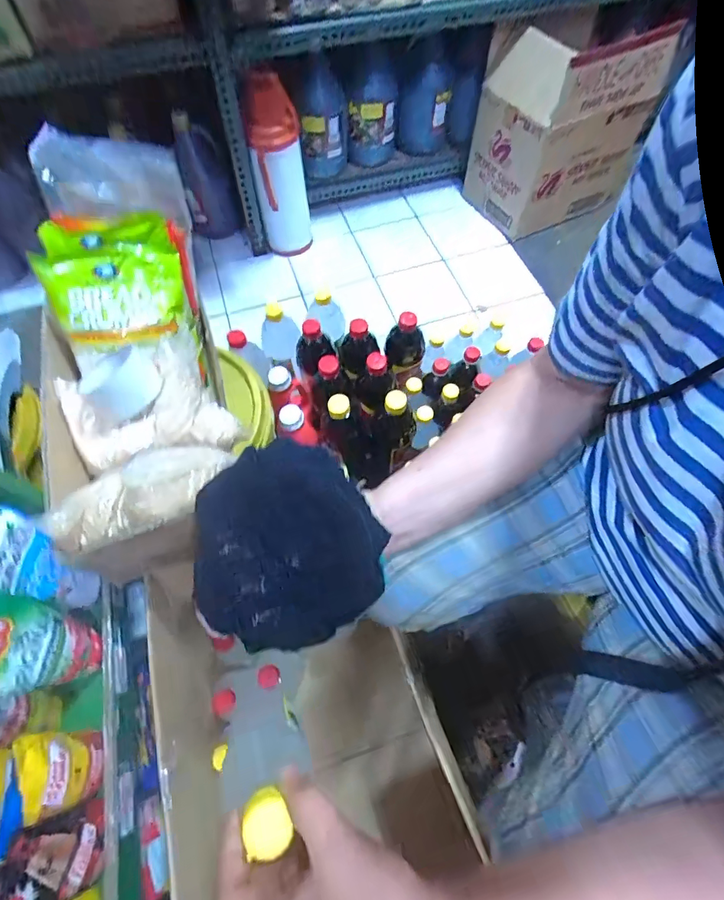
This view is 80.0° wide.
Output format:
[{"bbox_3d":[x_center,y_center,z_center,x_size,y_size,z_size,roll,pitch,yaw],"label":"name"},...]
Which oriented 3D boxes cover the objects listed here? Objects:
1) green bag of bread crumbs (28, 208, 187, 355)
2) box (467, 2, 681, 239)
[{"bbox_3d":[-0.300,-0.199,0.517,0.159,0.145,0.031,-3,18,-7],"label":"green bag of bread crumbs"},{"bbox_3d":[0.499,-0.839,1.106,0.355,0.377,0.277,-26,66,-14],"label":"box"}]

